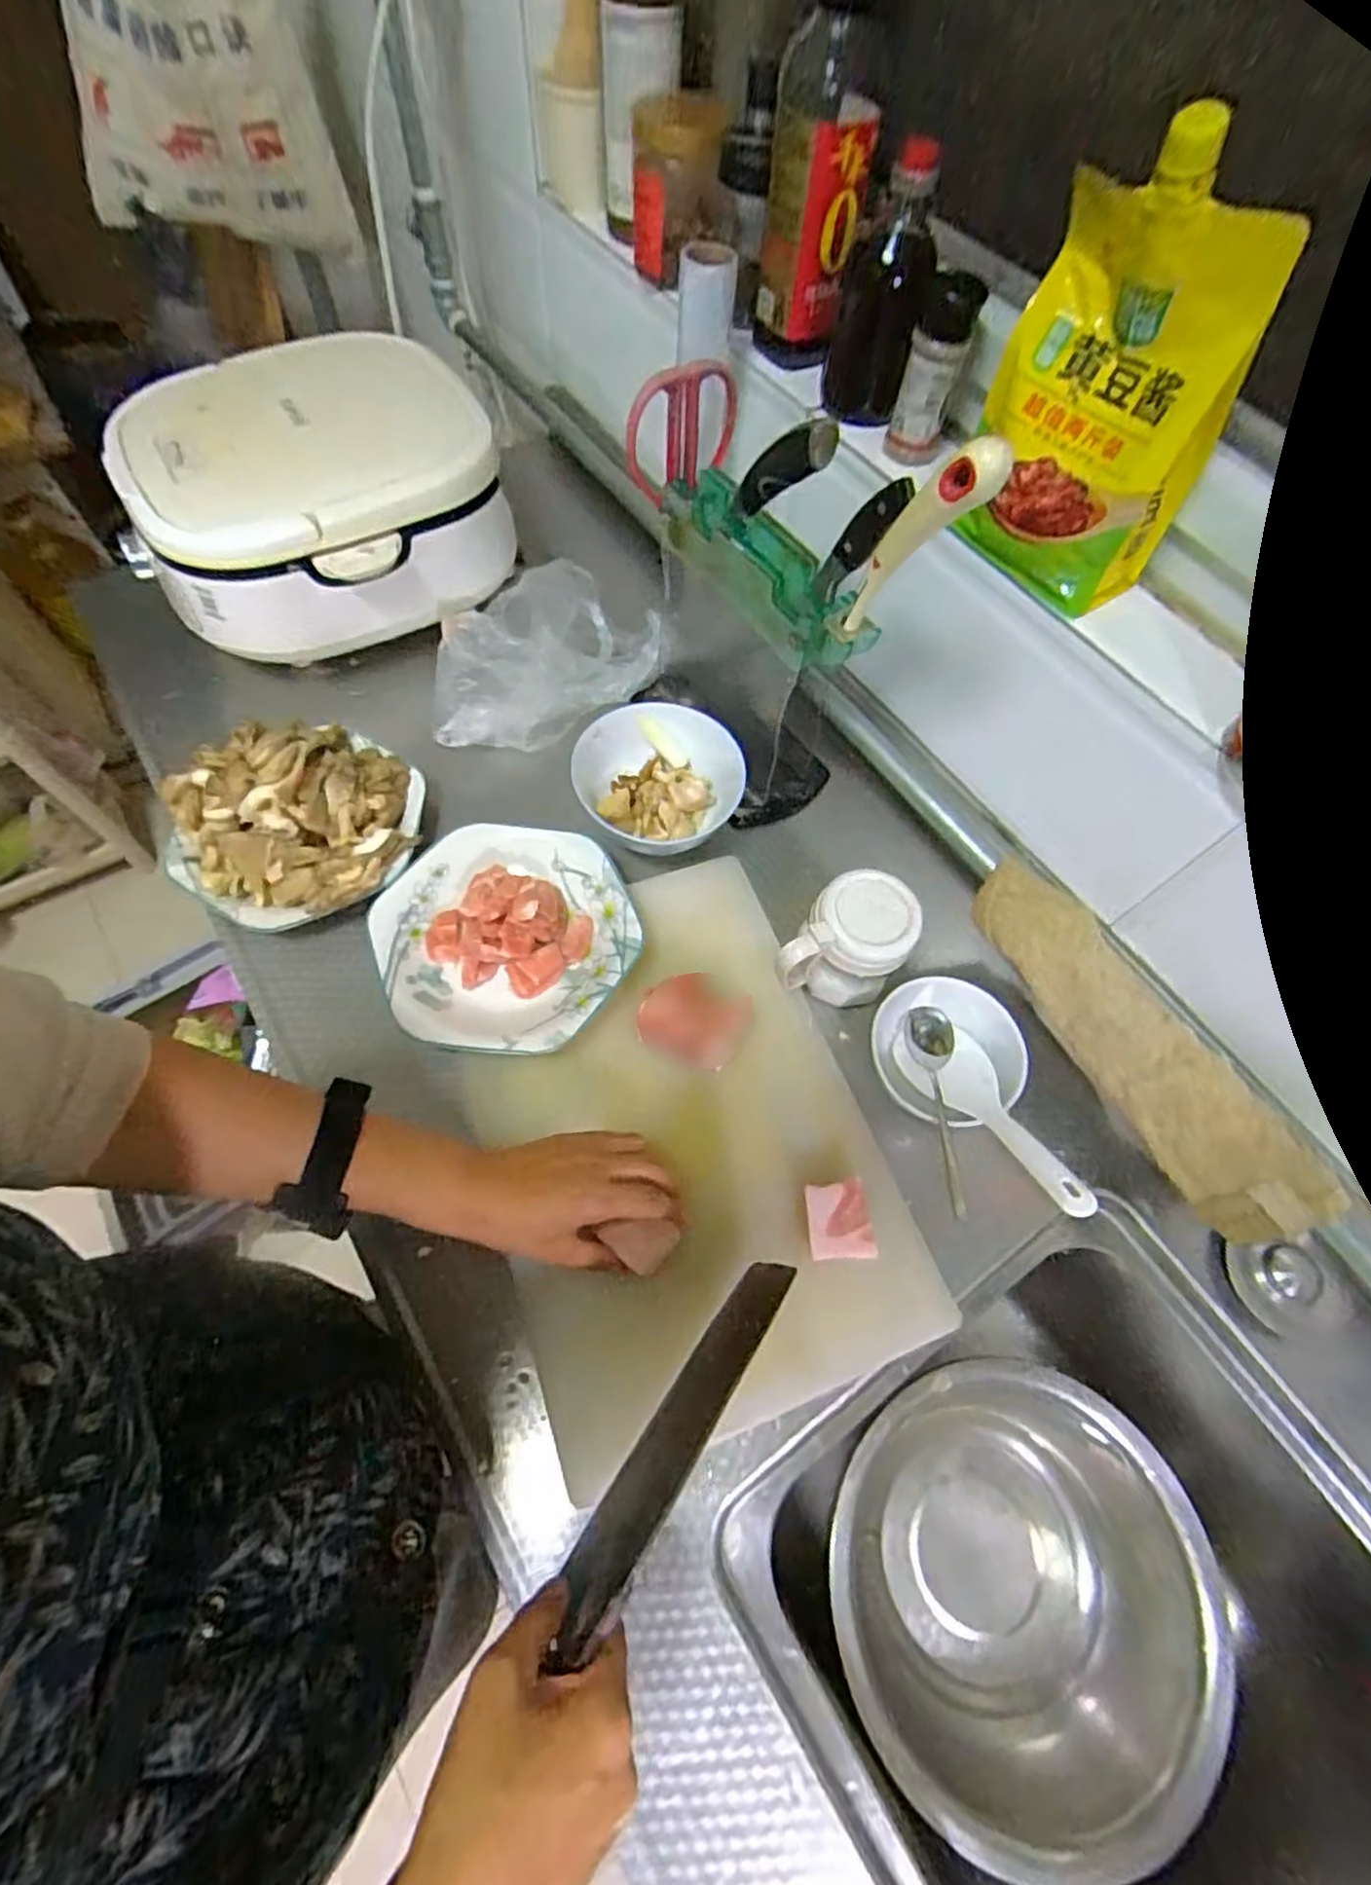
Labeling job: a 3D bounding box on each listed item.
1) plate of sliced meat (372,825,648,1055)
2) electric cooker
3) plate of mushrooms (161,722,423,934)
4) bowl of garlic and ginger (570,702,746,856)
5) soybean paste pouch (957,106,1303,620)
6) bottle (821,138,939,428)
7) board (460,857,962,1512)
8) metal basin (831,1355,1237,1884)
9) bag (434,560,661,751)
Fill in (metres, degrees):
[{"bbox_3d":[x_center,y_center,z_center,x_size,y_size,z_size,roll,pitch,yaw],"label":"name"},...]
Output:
[{"bbox_3d":[-0.141,-0.006,0.570,0.193,0.038,0.199,1,64,-3],"label":"plate of sliced meat"},{"bbox_3d":[-0.342,-0.406,0.679,0.314,0.145,0.232,-33,70,-18],"label":"electric cooker"},{"bbox_3d":[-0.321,-0.111,0.584,0.202,0.091,0.187,-35,71,-18],"label":"plate of mushrooms"},{"bbox_3d":[-0.024,-0.136,0.631,0.144,0.065,0.139,1,64,-3],"label":"bowl of garlic and ginger"},{"bbox_3d":[0.239,-0.306,0.405,0.133,0.198,0.062,30,66,11],"label":"soybean paste pouch"},{"bbox_3d":[0.141,-0.461,0.521,0.060,0.163,0.071,12,64,2],"label":"bottle"},{"bbox_3d":[-0.010,0.135,0.530,0.266,0.022,0.389,-19,67,-8],"label":"board"},{"bbox_3d":[0.256,0.487,0.551,0.247,0.125,0.270,1,64,-3],"label":"metal basin"},{"bbox_3d":[-0.140,-0.287,0.709,0.223,0.075,0.175,-12,65,-9],"label":"bag"}]

